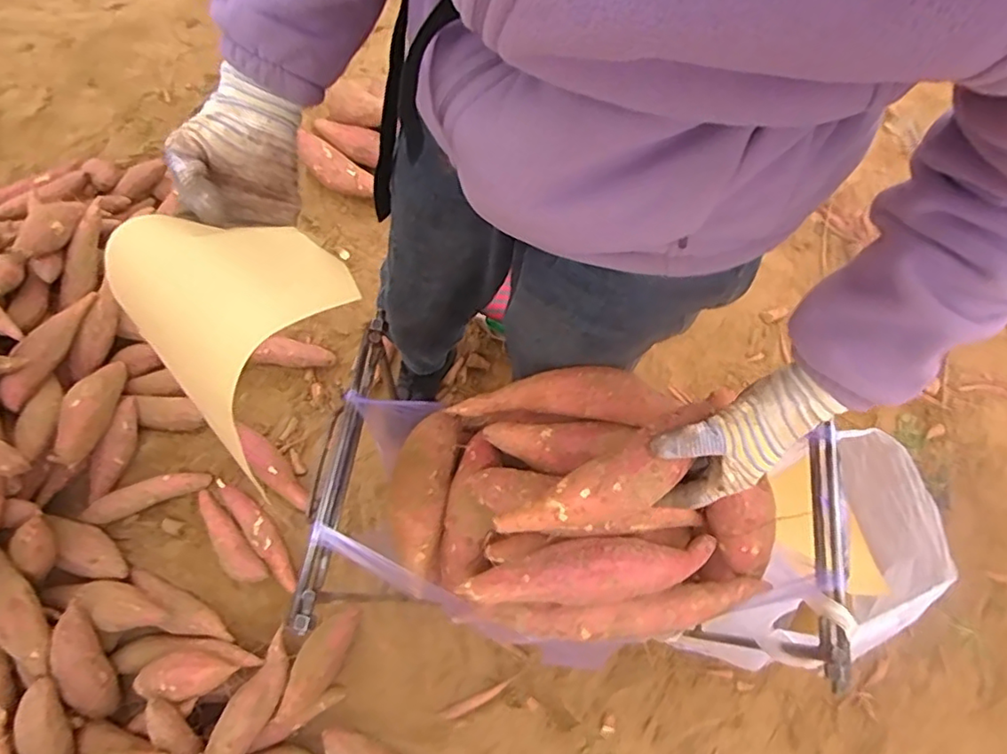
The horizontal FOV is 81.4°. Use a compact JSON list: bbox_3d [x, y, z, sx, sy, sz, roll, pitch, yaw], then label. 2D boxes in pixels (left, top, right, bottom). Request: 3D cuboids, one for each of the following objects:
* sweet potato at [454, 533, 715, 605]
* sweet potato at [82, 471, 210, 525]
[{"bbox_3d":[0.081,0.172,0.525,0.232,0.045,0.053,-4,68,-4],"label":"sweet potato"},{"bbox_3d":[-0.688,0.224,1.128,0.222,0.052,0.053,-22,71,-11],"label":"sweet potato"}]

